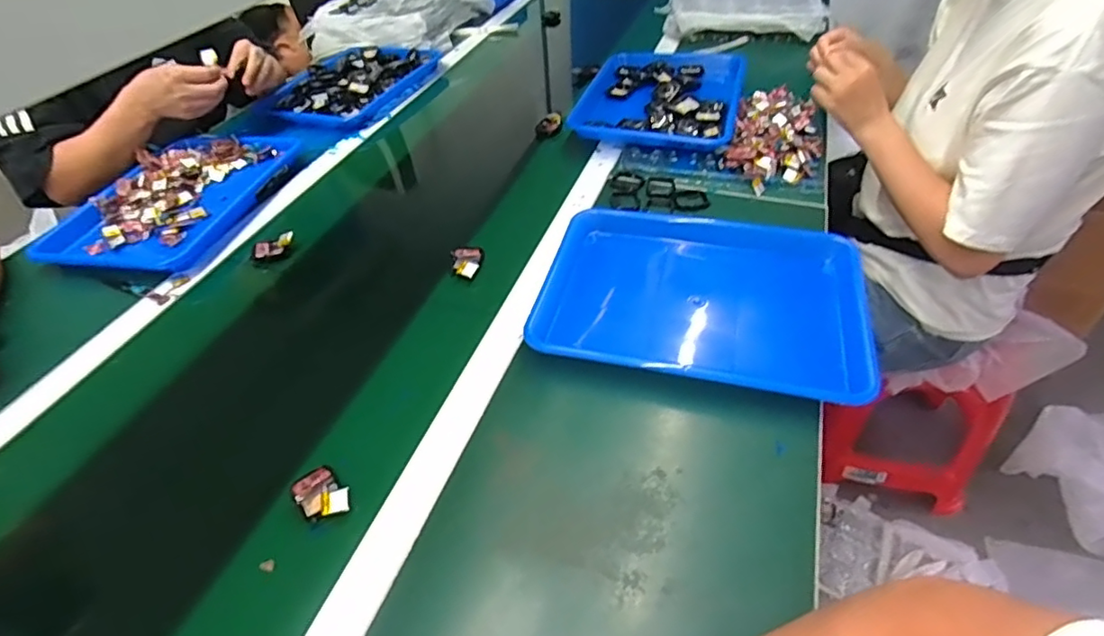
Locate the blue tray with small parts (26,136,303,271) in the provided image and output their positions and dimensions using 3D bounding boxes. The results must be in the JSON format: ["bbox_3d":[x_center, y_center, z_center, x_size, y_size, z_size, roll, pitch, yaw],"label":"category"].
[{"bbox_3d":[-0.557,-0.182,0.836,0.238,0.037,0.330,4,46,10],"label":"blue tray with small parts"}]

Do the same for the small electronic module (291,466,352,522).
[{"bbox_3d":[-0.197,0.150,0.479,0.037,0.013,0.054,-35,52,-26],"label":"small electronic module"}]

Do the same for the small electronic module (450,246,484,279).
[{"bbox_3d":[-0.104,-0.068,0.698,0.039,0.017,0.055,-8,45,-2],"label":"small electronic module"}]

